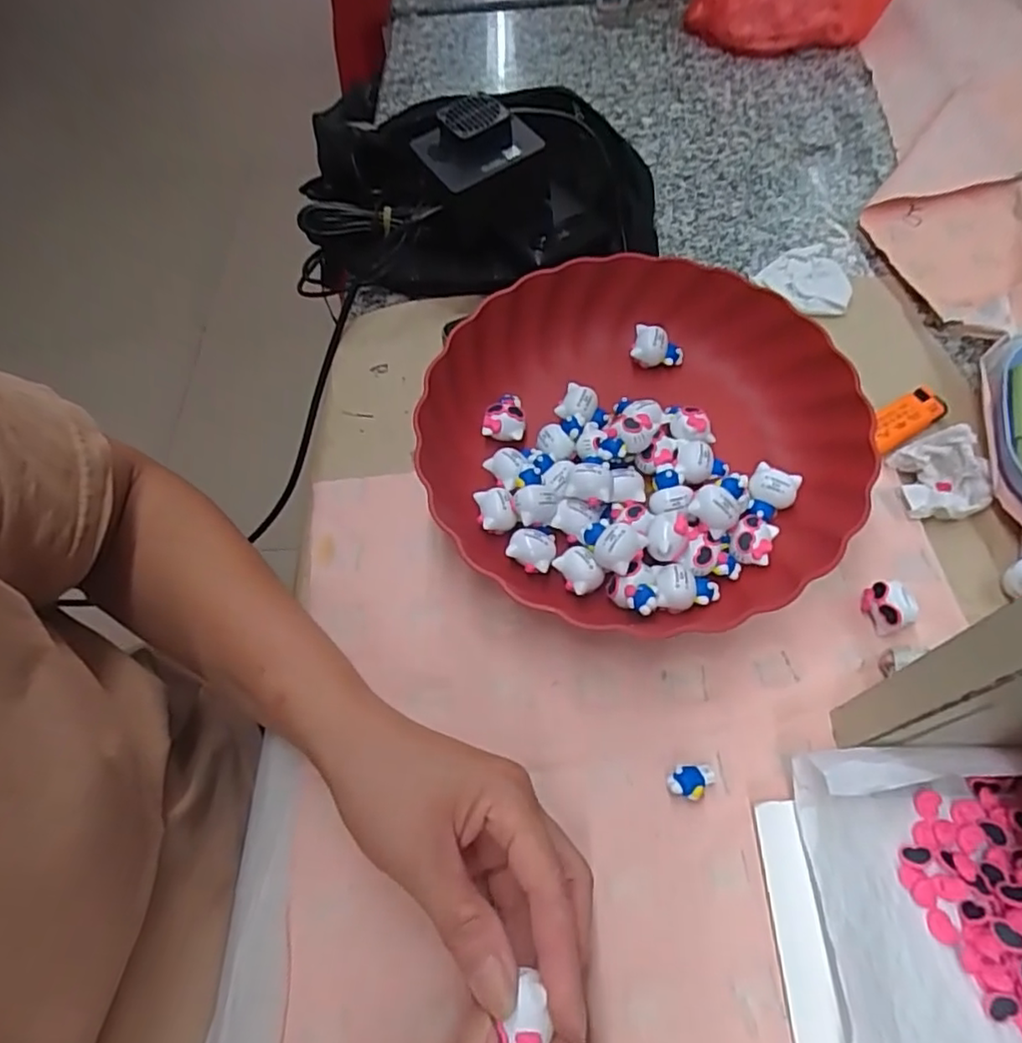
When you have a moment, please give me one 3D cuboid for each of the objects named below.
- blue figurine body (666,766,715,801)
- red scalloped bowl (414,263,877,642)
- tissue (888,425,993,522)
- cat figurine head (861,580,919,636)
[{"bbox_3d":[0.085,0.123,0.300,0.021,0.010,0.015,-1,61,3],"label":"blue figurine body"},{"bbox_3d":[0.076,-0.061,0.377,0.237,0.045,0.232,19,64,14],"label":"red scalloped bowl"},{"bbox_3d":[0.251,-0.029,0.362,0.054,0.021,0.045,-11,61,-3],"label":"tissue"},{"bbox_3d":[0.199,0.045,0.331,0.022,0.020,0.024,-1,61,3],"label":"cat figurine head"}]

